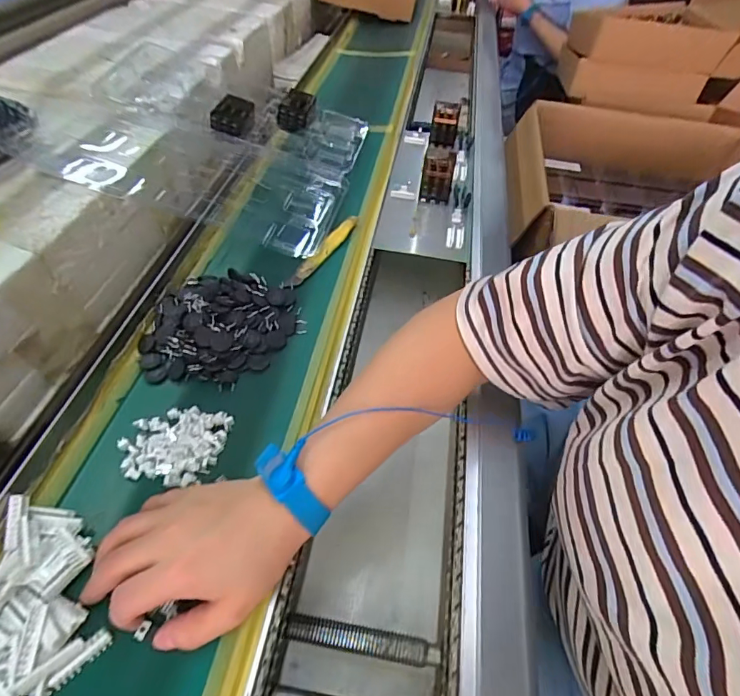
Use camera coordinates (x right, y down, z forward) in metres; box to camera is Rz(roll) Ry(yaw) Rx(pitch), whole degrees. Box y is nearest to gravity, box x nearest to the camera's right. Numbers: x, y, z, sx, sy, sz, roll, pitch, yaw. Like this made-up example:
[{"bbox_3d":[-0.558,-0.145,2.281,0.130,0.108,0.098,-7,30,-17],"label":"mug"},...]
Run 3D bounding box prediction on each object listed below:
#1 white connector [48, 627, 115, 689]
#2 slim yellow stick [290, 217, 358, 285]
[{"bbox_3d":[-0.175,0.190,0.274,0.011,0.007,0.035,32,54,21],"label":"white connector"},{"bbox_3d":[-0.051,-0.117,0.534,0.020,0.020,0.133,25,52,16],"label":"slim yellow stick"}]

